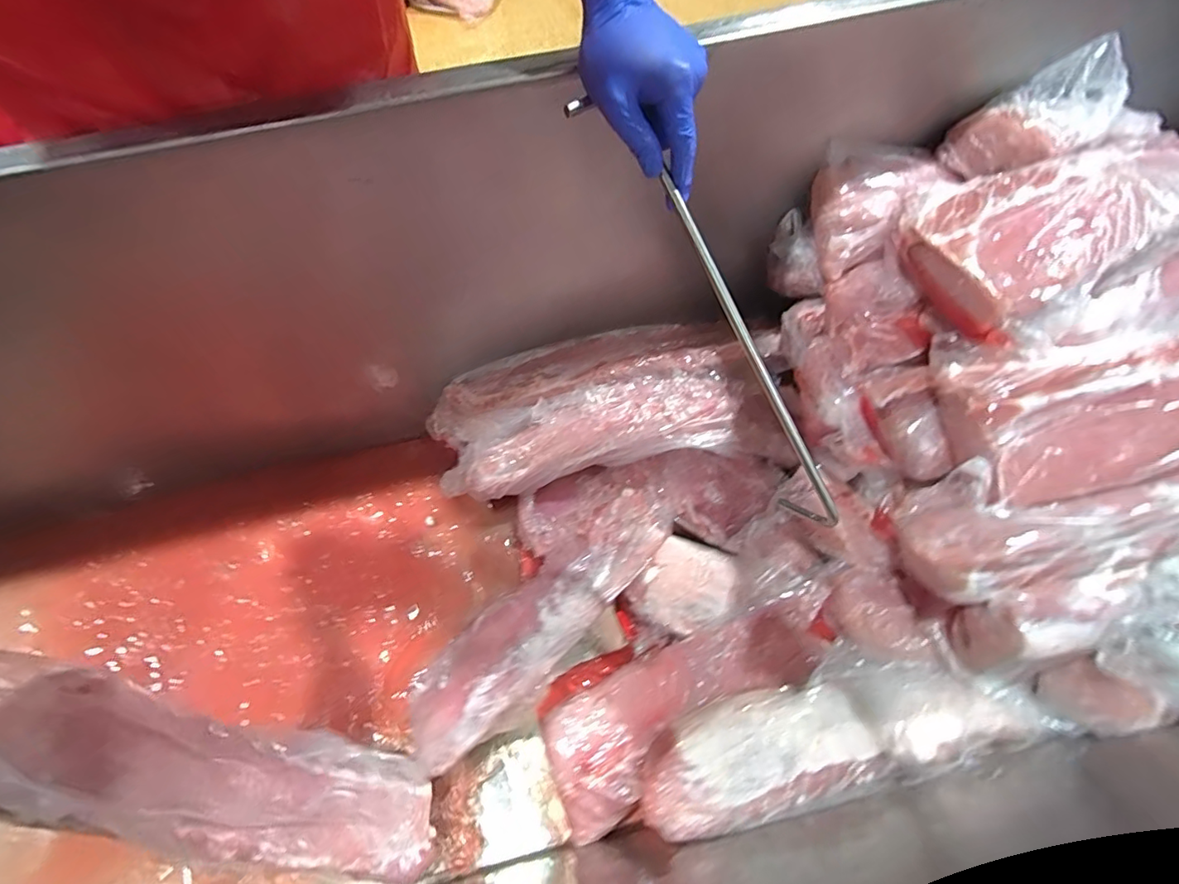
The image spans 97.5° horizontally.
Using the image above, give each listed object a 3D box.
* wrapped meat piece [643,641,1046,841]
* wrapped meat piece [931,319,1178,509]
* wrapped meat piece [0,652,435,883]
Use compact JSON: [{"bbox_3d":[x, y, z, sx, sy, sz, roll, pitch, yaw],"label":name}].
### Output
[{"bbox_3d":[0.230,0.305,0.541,0.374,0.077,0.113,-22,66,8],"label":"wrapped meat piece"},{"bbox_3d":[0.551,-0.063,0.462,0.437,0.098,0.159,-11,66,-6],"label":"wrapped meat piece"},{"bbox_3d":[-0.376,0.287,0.455,0.129,0.553,0.115,12,60,44],"label":"wrapped meat piece"}]

